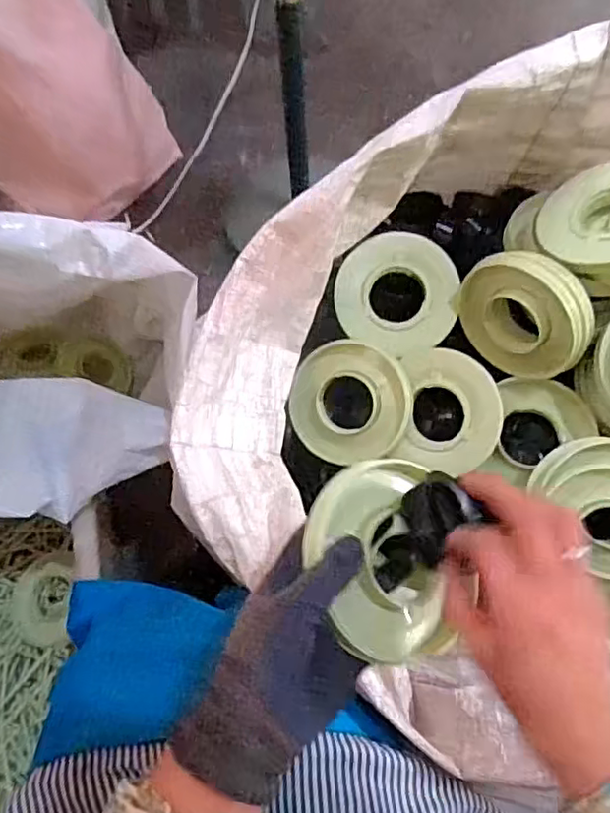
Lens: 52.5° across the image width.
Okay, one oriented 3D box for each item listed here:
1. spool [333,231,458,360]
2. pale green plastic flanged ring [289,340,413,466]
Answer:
[{"bbox_3d":[0.099,-0.121,0.672,0.129,0.027,0.123,19,92,-2],"label":"spool"},{"bbox_3d":[0.050,-0.005,0.662,0.123,0.032,0.126,5,96,9],"label":"pale green plastic flanged ring"}]

